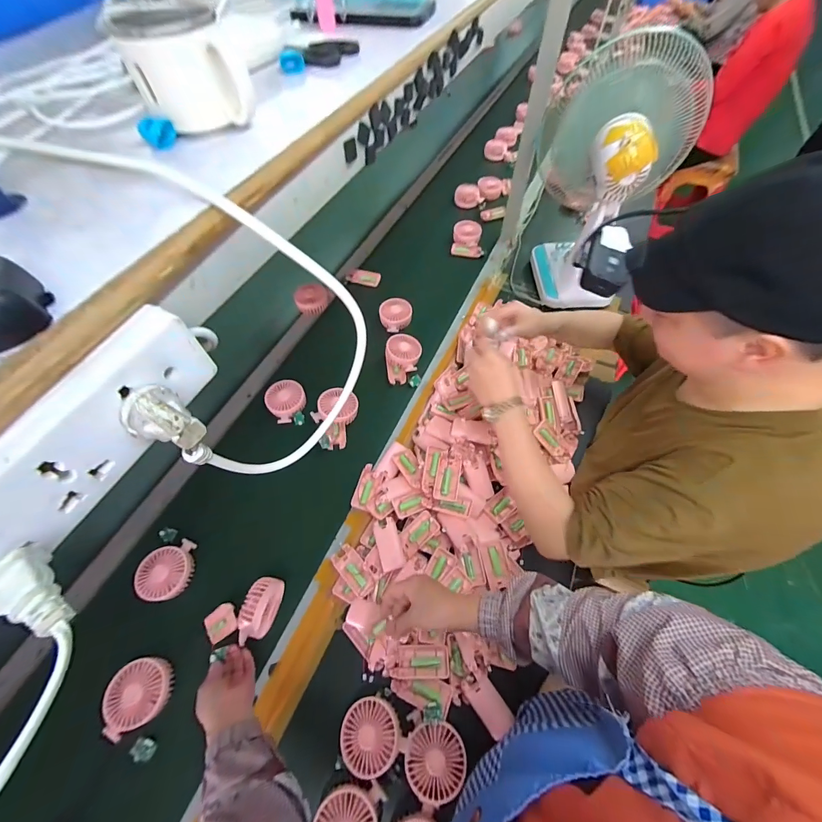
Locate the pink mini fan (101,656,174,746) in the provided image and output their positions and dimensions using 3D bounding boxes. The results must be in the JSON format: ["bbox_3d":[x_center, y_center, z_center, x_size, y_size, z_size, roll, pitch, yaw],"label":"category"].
[{"bbox_3d":[-0.426,0.441,0.554,0.092,0.034,0.085,-26,63,-12],"label":"pink mini fan"}]

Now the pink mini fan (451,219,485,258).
[{"bbox_3d":[0.187,-0.567,1.177,0.098,0.059,0.116,3,61,4],"label":"pink mini fan"}]

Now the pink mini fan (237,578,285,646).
[{"bbox_3d":[-0.253,0.331,0.596,0.040,0.064,0.095,12,62,9],"label":"pink mini fan"}]

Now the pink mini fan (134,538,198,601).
[{"bbox_3d":[-0.449,0.291,0.647,0.083,0.039,0.097,-10,61,-3],"label":"pink mini fan"}]

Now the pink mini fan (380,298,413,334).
[{"bbox_3d":[-0.040,-0.266,0.980,0.087,0.033,0.090,-1,61,2],"label":"pink mini fan"}]

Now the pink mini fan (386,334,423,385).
[{"bbox_3d":[-0.023,-0.133,0.889,0.085,0.052,0.115,11,62,8],"label":"pink mini fan"}]

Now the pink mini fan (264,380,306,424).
[{"bbox_3d":[-0.295,-0.024,0.842,0.092,0.037,0.098,-35,65,-16],"label":"pink mini fan"}]

